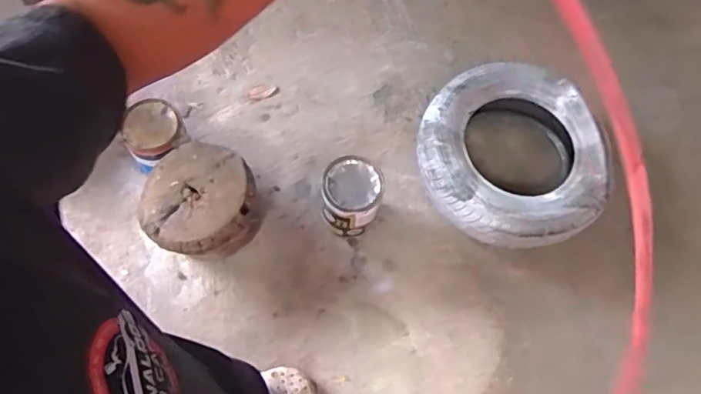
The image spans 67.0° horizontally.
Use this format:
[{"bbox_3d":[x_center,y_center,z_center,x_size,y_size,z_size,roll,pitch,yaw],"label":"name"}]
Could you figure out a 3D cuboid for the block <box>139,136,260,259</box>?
[{"bbox_3d":[-0.383,0.039,1.385,0.271,0.263,0.251,1,70,-3],"label":"block"}]

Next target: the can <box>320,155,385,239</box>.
[{"bbox_3d":[0.003,0.004,1.453,0.154,0.212,0.160,1,70,-3],"label":"can"}]

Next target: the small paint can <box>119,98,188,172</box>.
[{"bbox_3d":[-0.528,-0.147,1.450,0.170,0.177,0.178,1,70,-3],"label":"small paint can"}]

